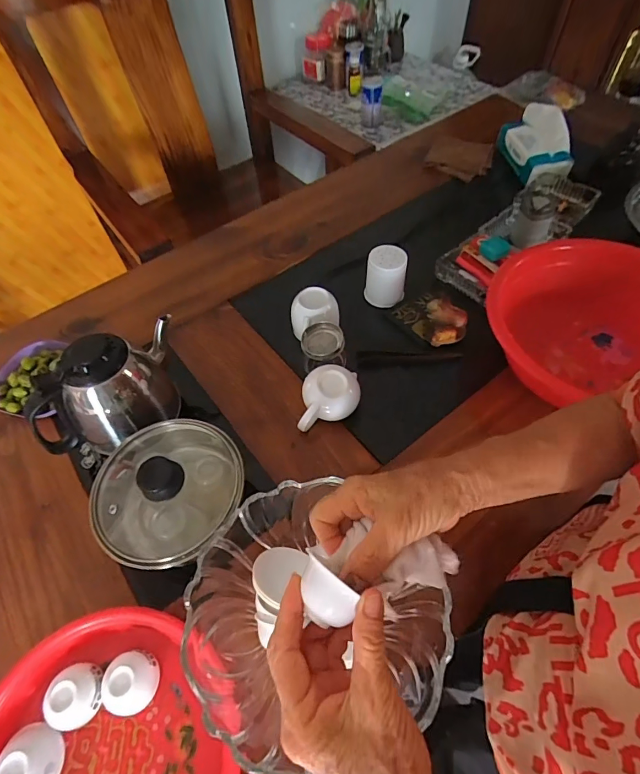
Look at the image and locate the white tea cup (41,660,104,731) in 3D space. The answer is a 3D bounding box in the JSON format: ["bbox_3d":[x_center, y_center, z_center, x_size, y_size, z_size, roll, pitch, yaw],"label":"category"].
[{"bbox_3d":[-0.243,0.307,0.411,0.048,0.029,0.051,-2,57,3],"label":"white tea cup"}]

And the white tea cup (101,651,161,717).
[{"bbox_3d":[-0.190,0.297,0.411,0.051,0.030,0.048,-2,57,3],"label":"white tea cup"}]

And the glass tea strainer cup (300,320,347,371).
[{"bbox_3d":[0.006,-0.055,0.605,0.061,0.054,0.063,-2,57,3],"label":"glass tea strainer cup"}]

